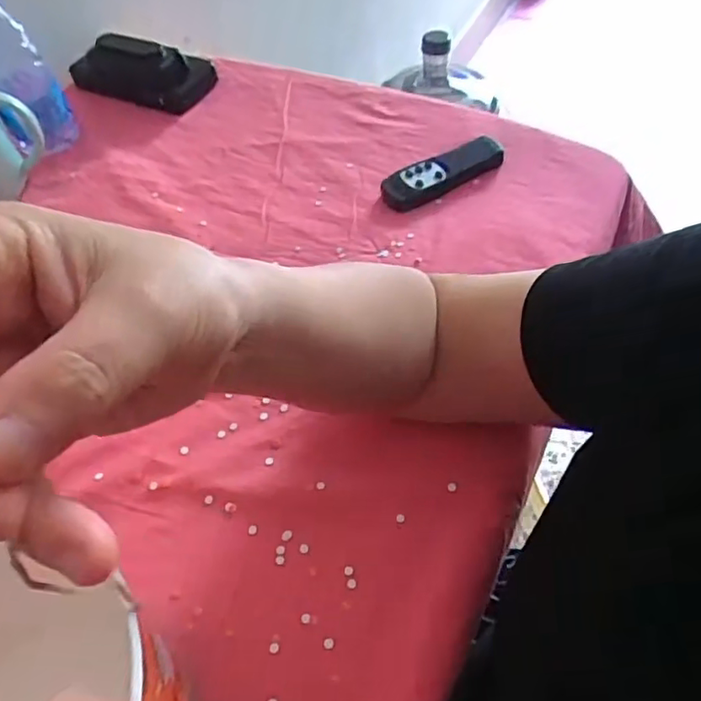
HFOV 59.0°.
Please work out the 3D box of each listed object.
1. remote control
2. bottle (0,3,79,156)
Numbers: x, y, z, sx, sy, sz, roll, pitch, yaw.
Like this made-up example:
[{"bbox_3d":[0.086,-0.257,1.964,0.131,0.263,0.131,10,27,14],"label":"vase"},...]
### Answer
[{"bbox_3d":[0.082,-0.160,0.547,0.127,0.016,0.036,-27,56,-16],"label":"remote control"},{"bbox_3d":[-0.316,-0.267,0.569,0.065,0.151,0.076,-28,56,-17],"label":"bottle"}]

